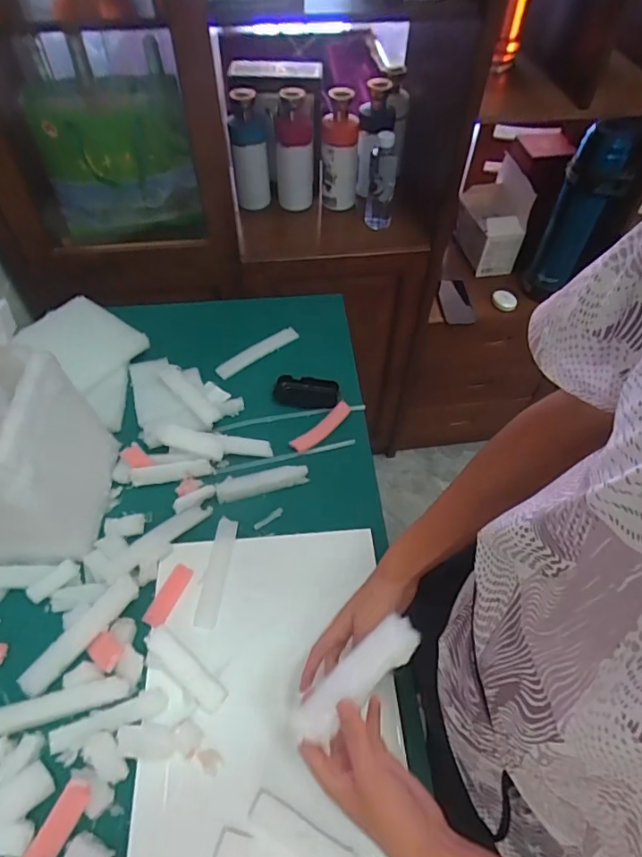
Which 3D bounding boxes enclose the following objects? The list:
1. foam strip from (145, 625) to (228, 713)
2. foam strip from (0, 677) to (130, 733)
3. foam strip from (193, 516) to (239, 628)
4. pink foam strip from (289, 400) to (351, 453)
[{"bbox_3d":[-0.161,0.283,0.599,0.117,0.013,0.029,42,63,9],"label":"foam strip"},{"bbox_3d":[-0.311,0.318,0.578,0.170,0.022,0.026,-11,55,-9],"label":"foam strip"},{"bbox_3d":[-0.142,0.194,0.695,0.031,0.009,0.150,5,54,3],"label":"foam strip"},{"bbox_3d":[0.004,-0.001,0.833,0.123,0.010,0.027,-40,82,-18],"label":"pink foam strip"}]

